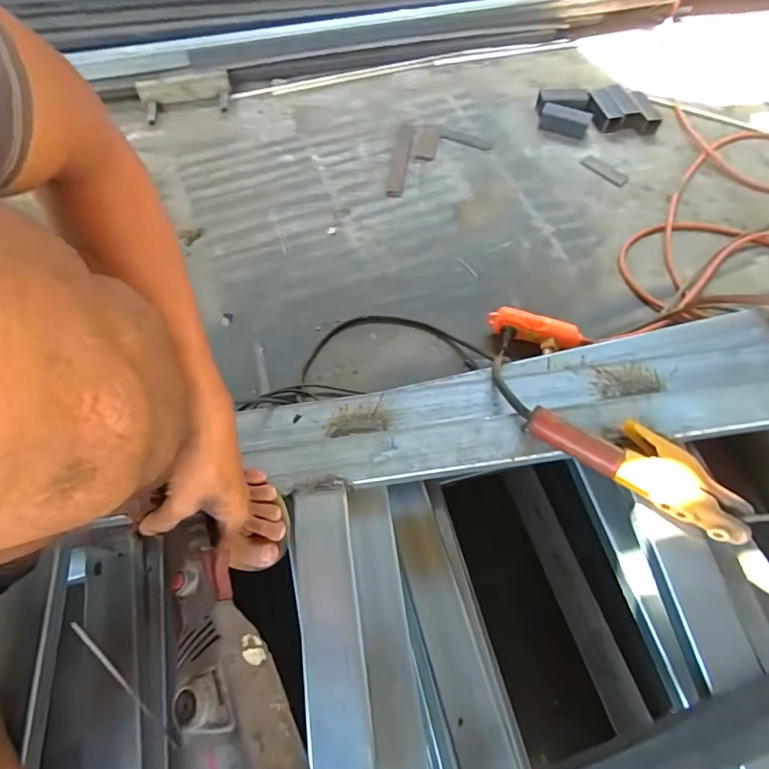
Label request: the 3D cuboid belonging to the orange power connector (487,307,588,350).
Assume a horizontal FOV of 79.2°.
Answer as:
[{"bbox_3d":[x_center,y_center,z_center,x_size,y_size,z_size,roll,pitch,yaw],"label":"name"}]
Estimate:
[{"bbox_3d":[0.309,-0.110,0.962,0.190,0.063,0.054,12,64,8],"label":"orange power connector"}]

